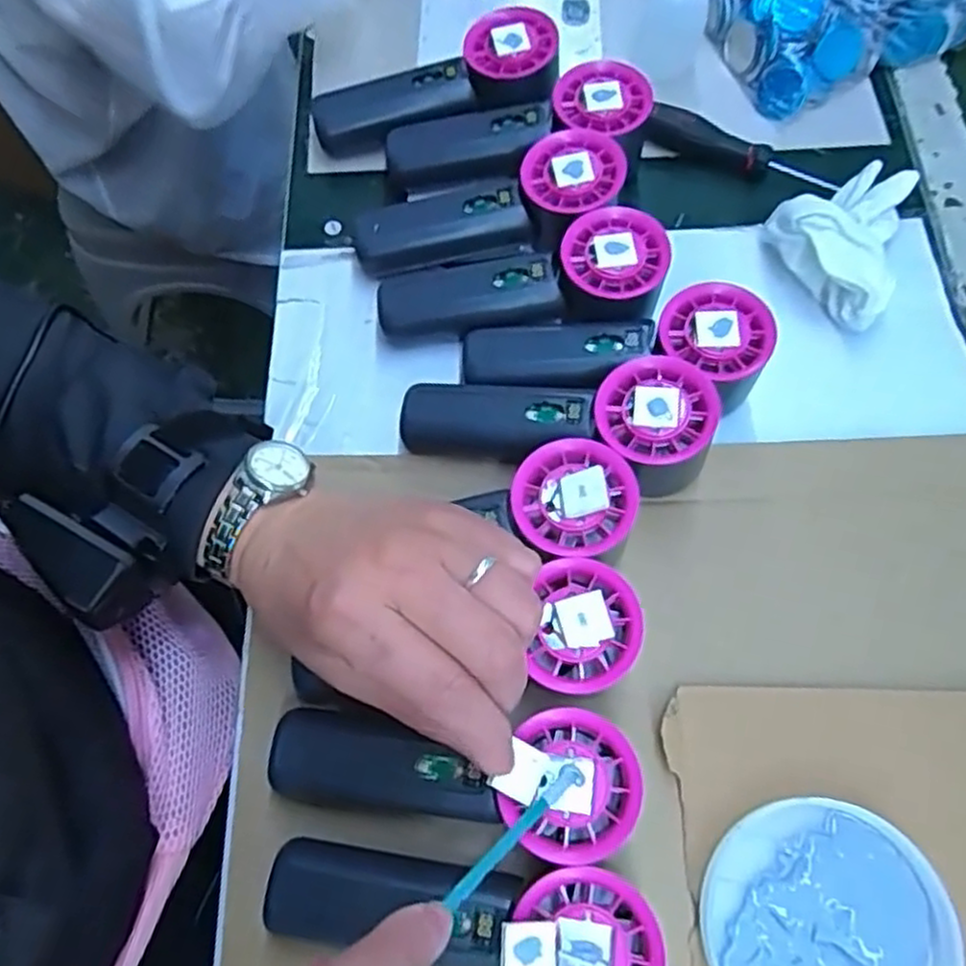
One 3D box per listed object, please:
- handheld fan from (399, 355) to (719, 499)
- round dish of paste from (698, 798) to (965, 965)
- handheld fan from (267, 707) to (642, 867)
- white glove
[{"bbox_3d":[0.035,-0.028,0.375,0.153,0.057,0.057,1,68,1],"label":"handheld fan"},{"bbox_3d":[0.147,0.189,0.311,0.103,0.014,0.099,20,70,9],"label":"round dish of paste"},{"bbox_3d":[-0.015,0.118,0.307,0.153,0.034,0.052,2,68,15],"label":"handheld fan"},{"bbox_3d":[0.209,-0.150,0.424,0.077,0.043,0.107,29,72,12],"label":"white glove"}]

